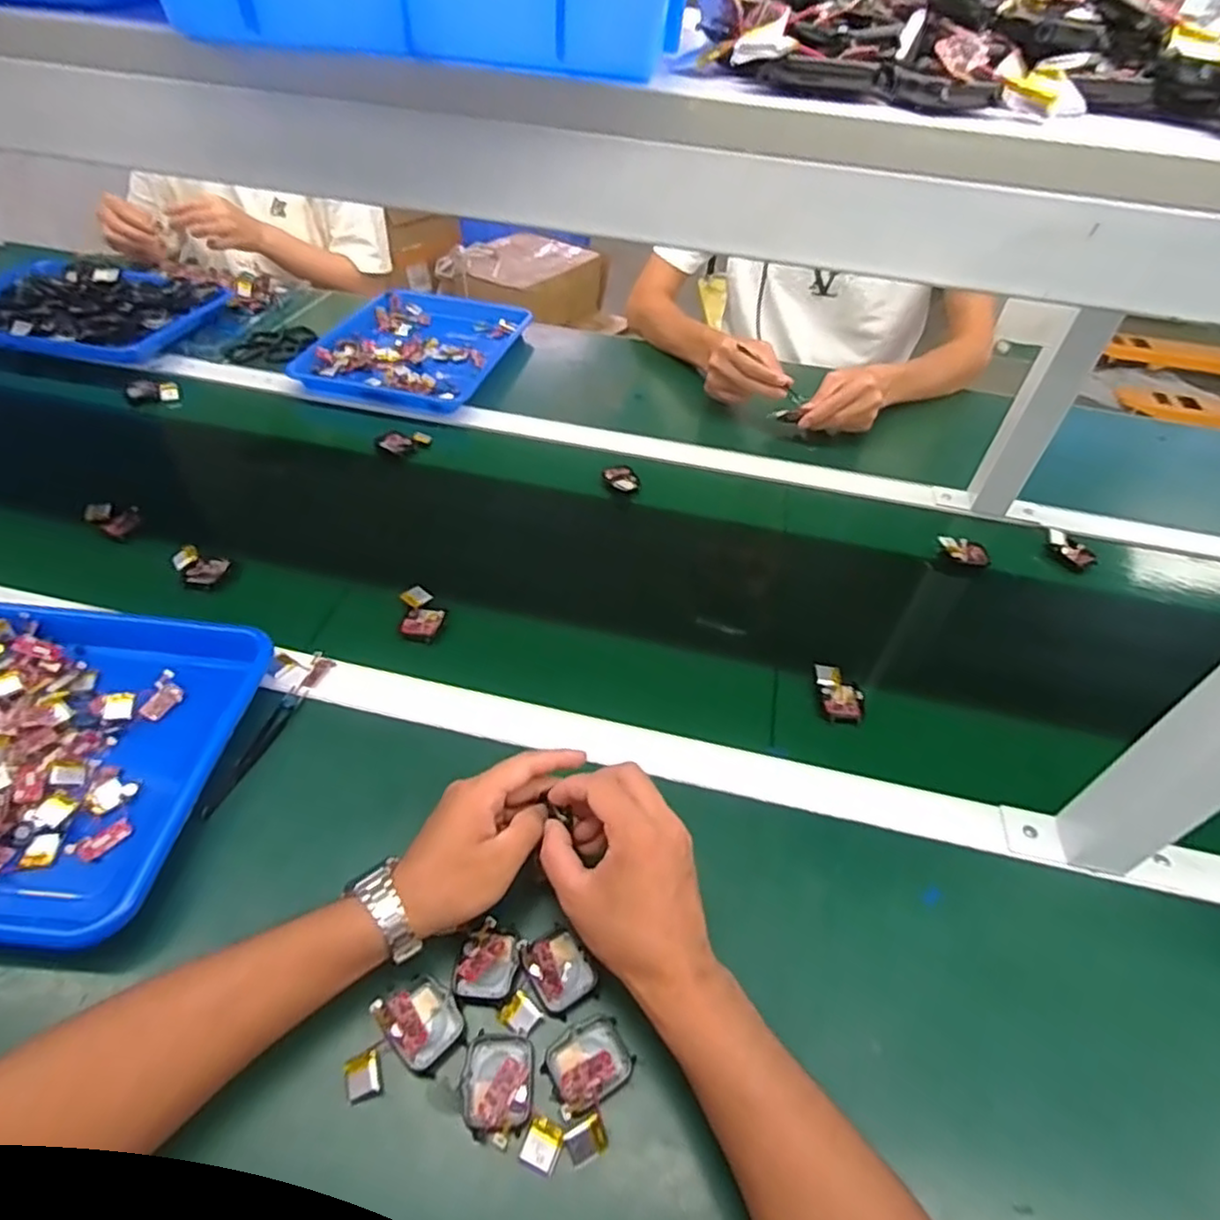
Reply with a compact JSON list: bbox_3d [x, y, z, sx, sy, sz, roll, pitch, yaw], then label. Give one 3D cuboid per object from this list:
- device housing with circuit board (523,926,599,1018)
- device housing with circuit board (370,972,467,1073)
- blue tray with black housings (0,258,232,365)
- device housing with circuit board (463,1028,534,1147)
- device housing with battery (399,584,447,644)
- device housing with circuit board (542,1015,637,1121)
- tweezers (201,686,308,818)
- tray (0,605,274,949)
[{"bbox_3d":[-0.030,0.221,0.420,0.037,0.016,0.043,-28,55,-28],"label":"device housing with circuit board"},{"bbox_3d":[-0.111,0.240,0.400,0.047,0.014,0.038,35,53,26],"label":"device housing with circuit board"},{"bbox_3d":[-0.764,-0.436,0.981,0.347,0.045,0.229,10,46,4],"label":"blue tray with black housings"},{"bbox_3d":[-0.063,0.265,0.380,0.038,0.010,0.050,1,46,-4],"label":"device housing with circuit board"},{"bbox_3d":[-0.172,0.001,0.626,0.038,0.016,0.058,-2,46,-8],"label":"device housing with battery"},{"bbox_3d":[-0.012,0.260,0.390,0.048,0.012,0.040,-22,52,-24],"label":"device housing with circuit board"},{"bbox_3d":[-0.271,0.108,0.523,0.014,0.009,0.117,13,46,8],"label":"tweezers"},{"bbox_3d":[-0.447,0.098,0.489,0.334,0.053,0.256,6,46,0],"label":"tray"}]

